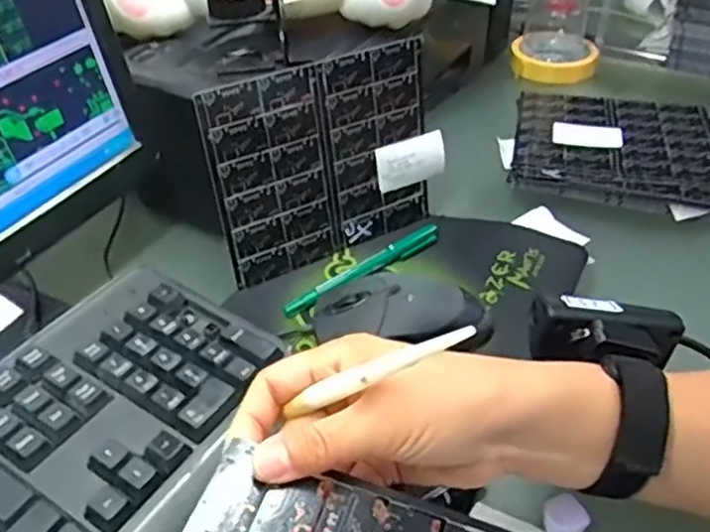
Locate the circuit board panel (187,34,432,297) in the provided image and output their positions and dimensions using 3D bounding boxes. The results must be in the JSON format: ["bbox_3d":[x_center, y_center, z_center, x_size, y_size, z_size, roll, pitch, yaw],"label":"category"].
[{"bbox_3d":[-0.019,-0.073,0.486,0.167,0.142,0.005,-22,35,-23],"label":"circuit board panel"}]

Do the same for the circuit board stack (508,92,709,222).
[{"bbox_3d":[0.236,-0.106,0.602,0.182,0.027,0.156,11,41,14],"label":"circuit board stack"}]

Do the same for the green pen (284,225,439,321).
[{"bbox_3d":[0.010,0.001,0.496,0.143,0.012,0.019,-29,47,-30],"label":"green pen"}]

